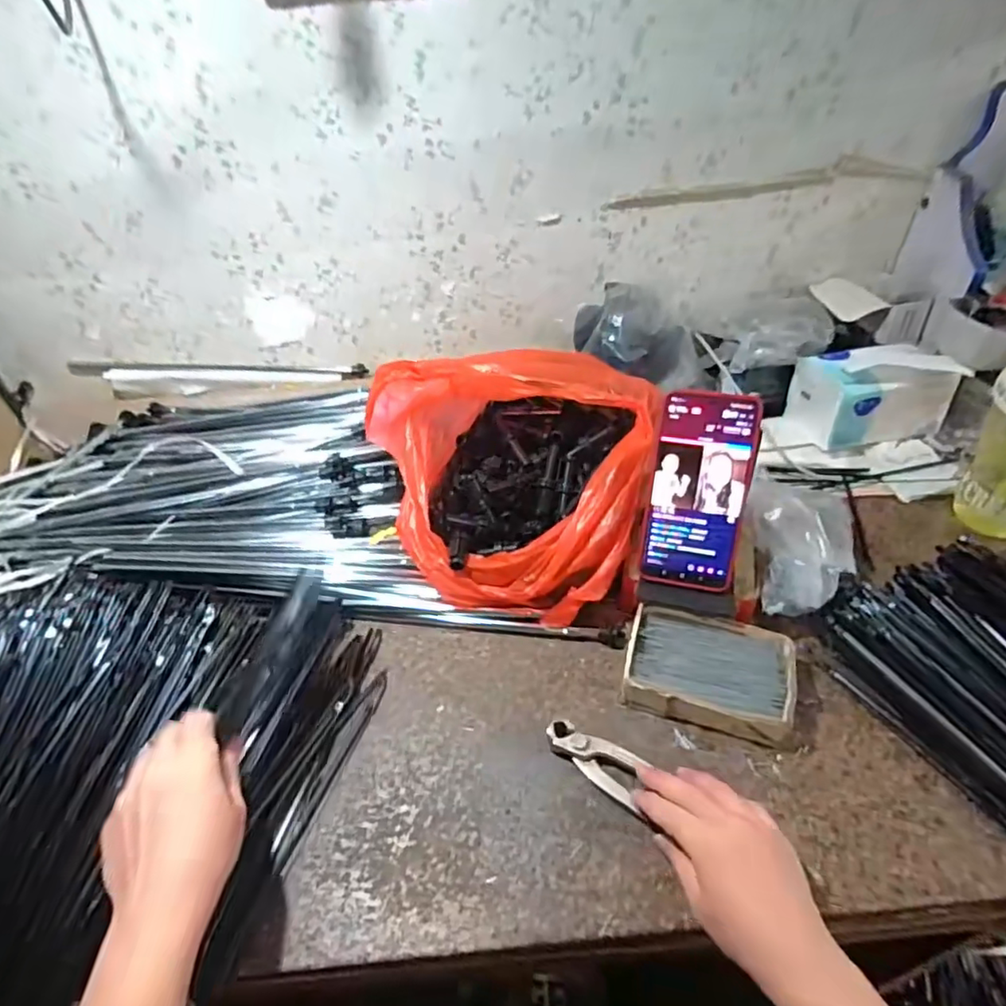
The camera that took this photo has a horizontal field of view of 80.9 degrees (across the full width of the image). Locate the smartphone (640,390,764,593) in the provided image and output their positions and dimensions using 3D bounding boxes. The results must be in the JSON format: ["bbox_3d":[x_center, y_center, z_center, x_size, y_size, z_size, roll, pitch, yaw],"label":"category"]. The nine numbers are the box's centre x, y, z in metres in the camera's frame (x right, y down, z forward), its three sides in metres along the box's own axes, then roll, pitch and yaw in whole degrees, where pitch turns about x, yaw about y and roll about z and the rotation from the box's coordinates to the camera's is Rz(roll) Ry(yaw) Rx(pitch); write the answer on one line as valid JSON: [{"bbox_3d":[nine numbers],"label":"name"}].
[{"bbox_3d":[0.162,-0.008,0.490,0.077,0.163,0.006,8,14,14],"label":"smartphone"}]

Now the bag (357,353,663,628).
[{"bbox_3d":[0.004,-0.046,0.578,0.275,0.181,0.241,2,40,10],"label":"bag"}]

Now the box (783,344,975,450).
[{"bbox_3d":[0.424,-0.130,0.679,0.155,0.090,0.086,-9,39,-3],"label":"box"}]

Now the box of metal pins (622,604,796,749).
[{"bbox_3d":[0.170,0.138,0.490,0.129,0.036,0.093,7,41,16],"label":"box of metal pins"}]

